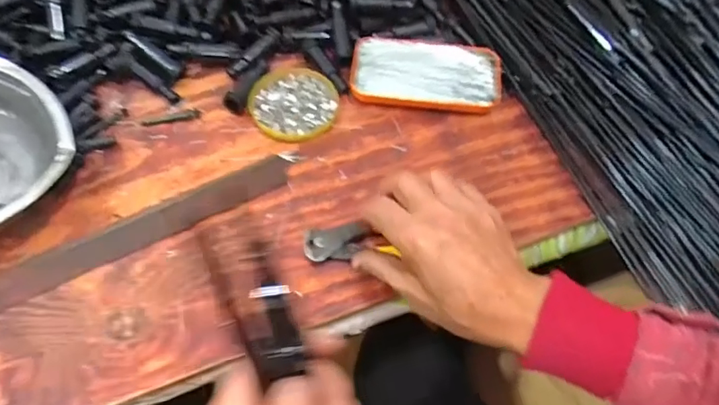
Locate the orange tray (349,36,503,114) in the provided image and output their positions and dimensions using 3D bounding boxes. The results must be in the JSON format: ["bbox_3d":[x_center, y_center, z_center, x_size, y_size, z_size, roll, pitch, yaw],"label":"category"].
[{"bbox_3d":[0.068,-0.132,0.534,0.148,0.018,0.079,7,61,4],"label":"orange tray"}]

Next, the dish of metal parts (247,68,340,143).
[{"bbox_3d":[-0.066,-0.100,0.523,0.085,0.007,0.090,0,61,0],"label":"dish of metal parts"}]

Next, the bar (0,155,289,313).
[{"bbox_3d":[-0.189,0.022,0.454,0.268,0.009,0.034,-26,64,-14],"label":"bar"}]

